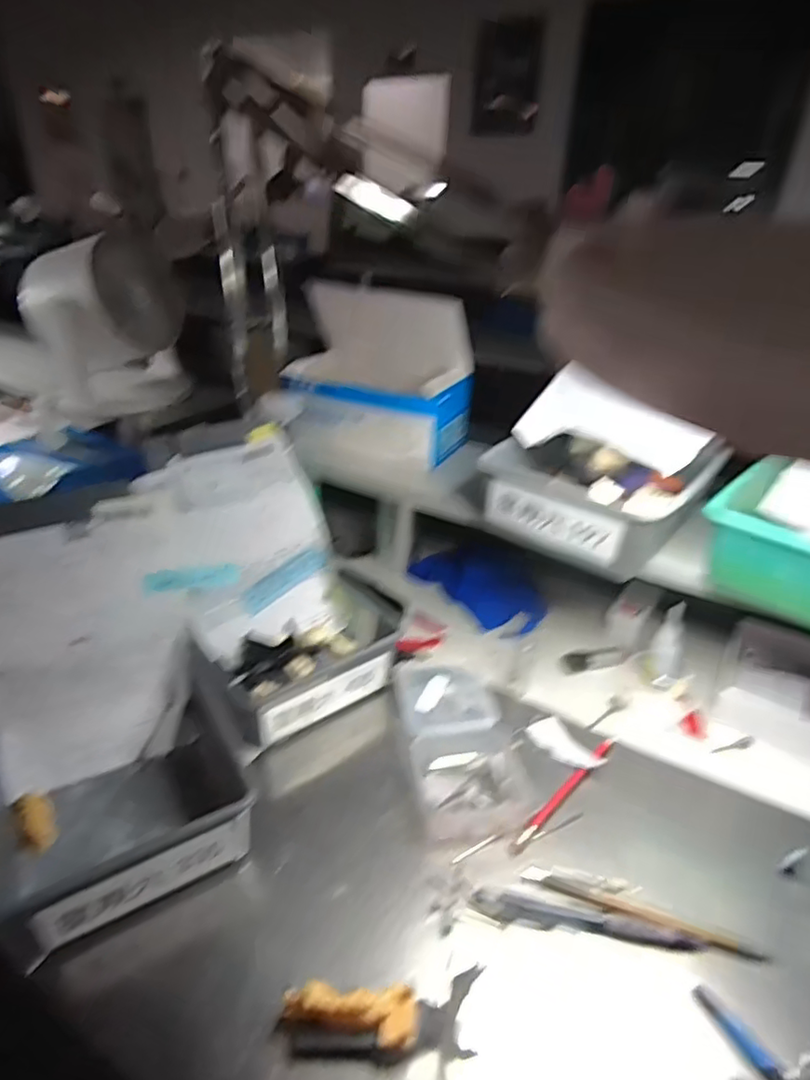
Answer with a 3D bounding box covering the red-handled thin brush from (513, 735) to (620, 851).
[{"bbox_3d":[0.127,0.188,0.469,0.010,0.011,0.150,27,39,36],"label":"red-handled thin brush"}]

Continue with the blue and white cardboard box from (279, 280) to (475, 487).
[{"bbox_3d":[-0.034,-0.175,0.686,0.206,0.171,0.122,9,31,12],"label":"blue and white cardboard box"}]

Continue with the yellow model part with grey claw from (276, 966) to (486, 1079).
[{"bbox_3d":[-0.014,0.257,0.325,0.104,0.028,0.049,2,30,1],"label":"yellow model part with grey claw"}]

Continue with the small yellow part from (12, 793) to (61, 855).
[{"bbox_3d":[-0.259,0.199,0.431,0.021,0.017,0.046,-20,37,-32],"label":"small yellow part"}]

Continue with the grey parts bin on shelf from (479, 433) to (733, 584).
[{"bbox_3d":[0.161,-0.045,0.525,0.162,0.078,0.146,25,38,34],"label":"grey parts bin on shelf"}]

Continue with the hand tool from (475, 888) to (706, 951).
[{"bbox_3d":[0.114,0.236,0.379,0.141,0.013,0.013,5,31,6],"label":"hand tool"}]

